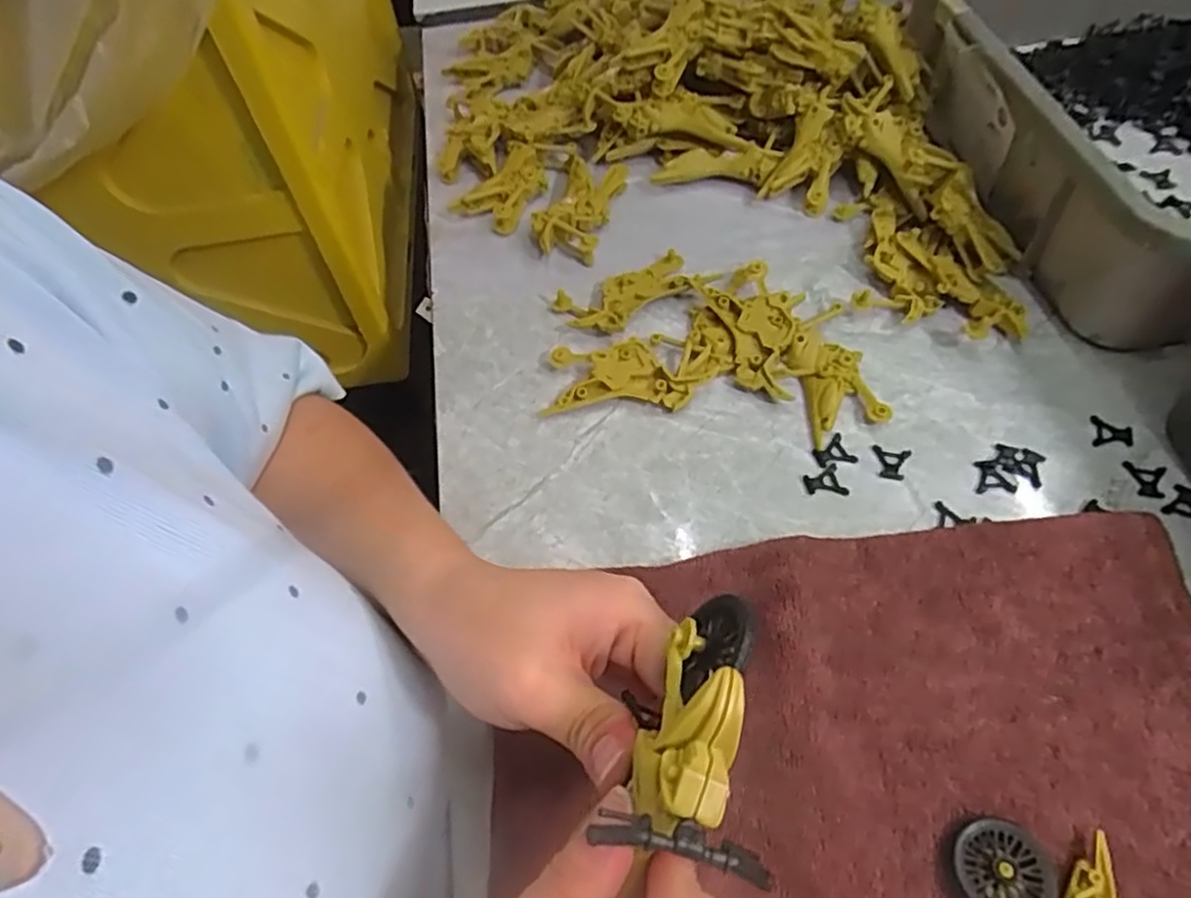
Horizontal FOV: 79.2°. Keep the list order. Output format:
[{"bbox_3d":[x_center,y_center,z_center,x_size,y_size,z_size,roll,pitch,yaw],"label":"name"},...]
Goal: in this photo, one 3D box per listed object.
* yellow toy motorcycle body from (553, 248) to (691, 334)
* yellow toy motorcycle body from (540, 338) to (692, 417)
[{"bbox_3d":[0.023,-0.101,0.481,0.093,0.015,0.055,-19,55,-9],"label":"yellow toy motorcycle body"},{"bbox_3d":[0.013,-0.044,0.441,0.086,0.018,0.046,2,55,6],"label":"yellow toy motorcycle body"}]

